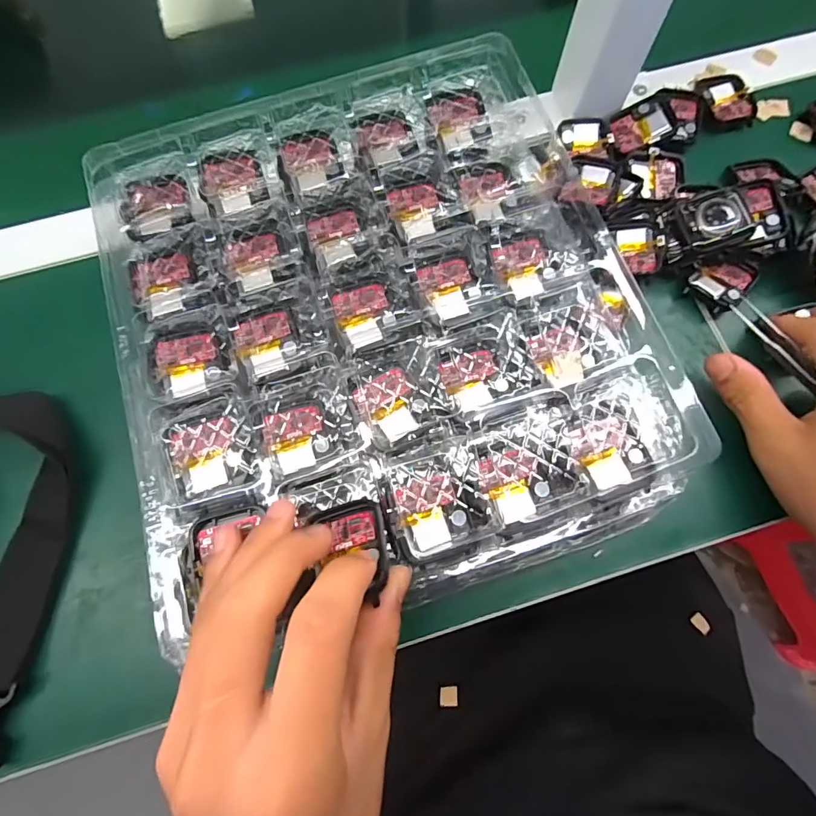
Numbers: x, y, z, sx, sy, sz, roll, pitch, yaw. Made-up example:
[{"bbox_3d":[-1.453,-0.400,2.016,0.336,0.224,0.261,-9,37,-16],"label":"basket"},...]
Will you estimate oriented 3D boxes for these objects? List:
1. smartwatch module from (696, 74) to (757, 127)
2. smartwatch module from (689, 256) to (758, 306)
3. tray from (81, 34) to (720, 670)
[{"bbox_3d":[0.241,-0.235,0.345,0.032,0.012,0.048,-17,74,-4],"label":"smartwatch module"},{"bbox_3d":[0.208,-0.085,0.299,0.041,0.008,0.032,-44,77,-12],"label":"smartwatch module"},{"bbox_3d":[-0.018,-0.057,0.248,0.269,0.027,0.298,-17,74,-5],"label":"tray"}]

